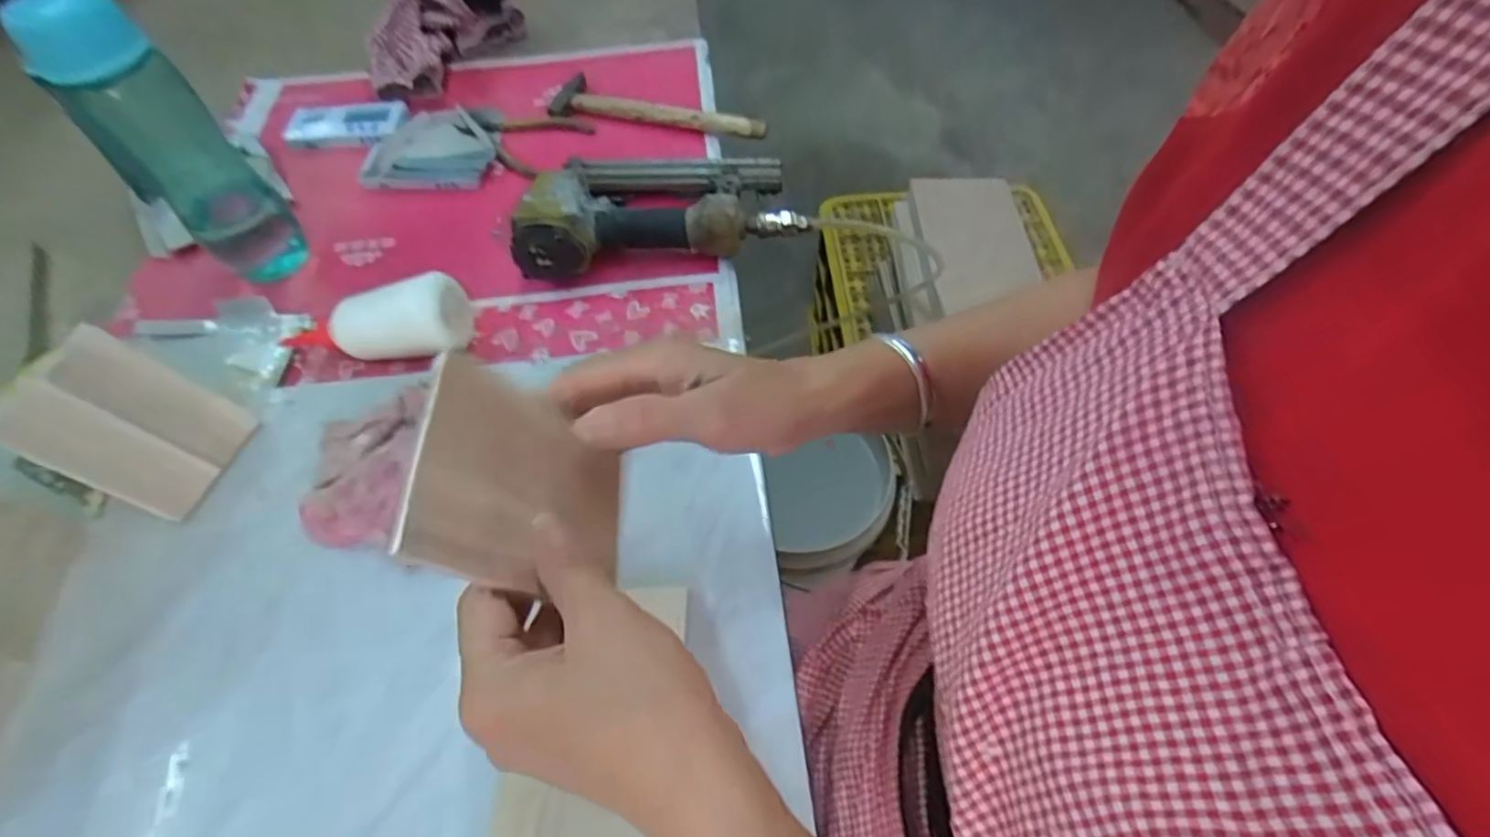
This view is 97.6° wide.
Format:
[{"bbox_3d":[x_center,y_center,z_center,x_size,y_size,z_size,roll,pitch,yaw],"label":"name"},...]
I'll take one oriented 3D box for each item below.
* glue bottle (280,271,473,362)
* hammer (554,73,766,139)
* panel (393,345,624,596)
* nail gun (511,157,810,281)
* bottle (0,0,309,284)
[{"bbox_3d":[-0.311,-0.078,0.541,0.170,0.056,0.058,-9,54,11],"label":"glue bottle"},{"bbox_3d":[-0.091,-0.344,0.713,0.239,0.021,0.070,9,57,8],"label":"hammer"},{"bbox_3d":[-0.091,0.026,0.277,0.011,0.100,0.089,-24,53,27],"label":"panel"},{"bbox_3d":[-0.083,-0.202,0.601,0.249,0.067,0.149,-12,56,-5],"label":"nail gun"},{"bbox_3d":[-0.461,-0.218,0.529,0.078,0.232,0.084,37,65,25],"label":"bottle"}]

